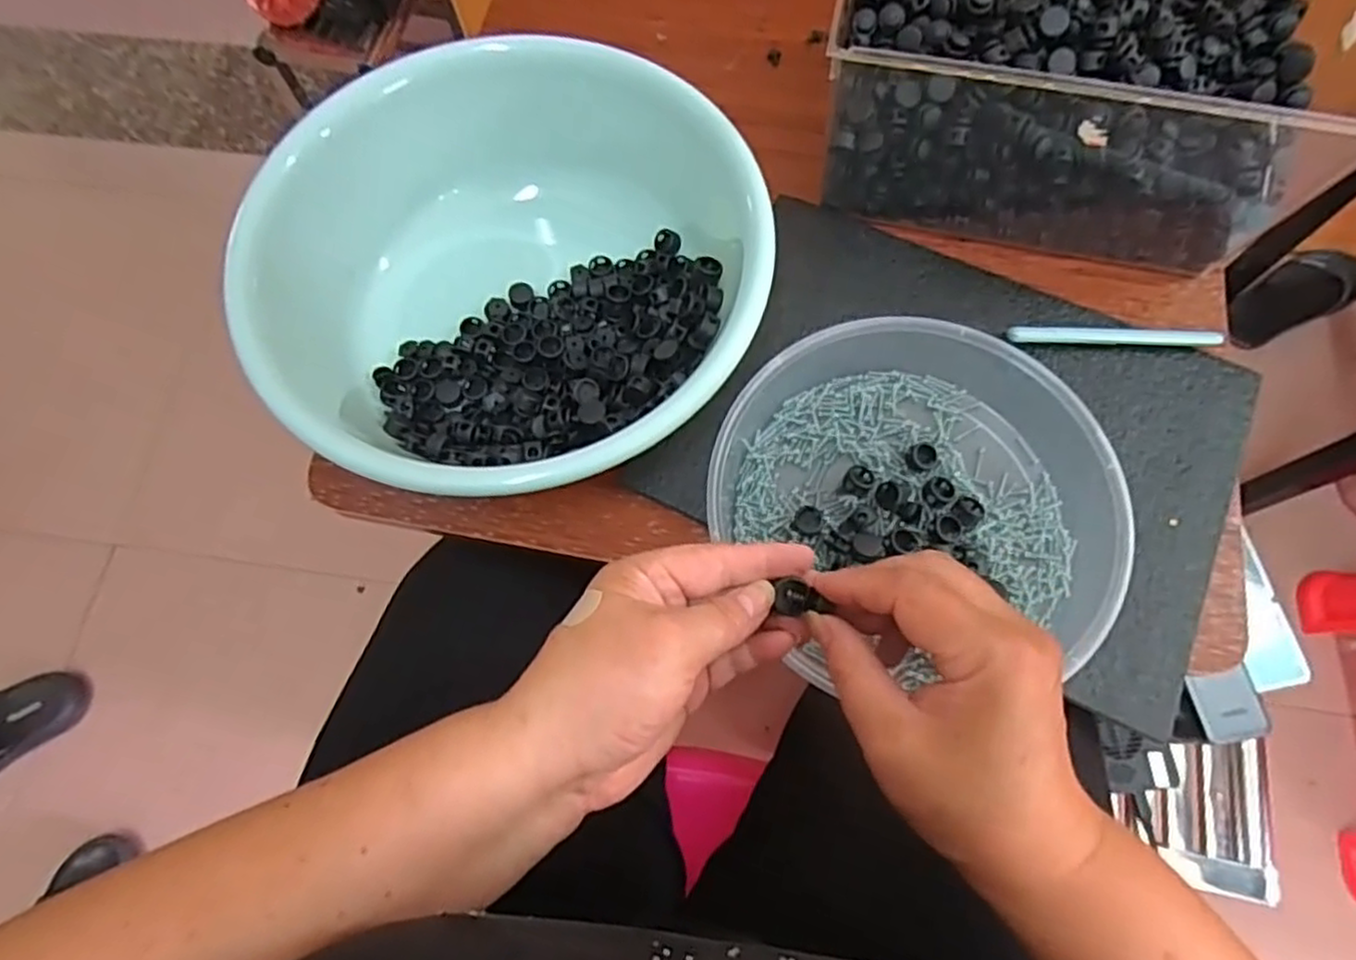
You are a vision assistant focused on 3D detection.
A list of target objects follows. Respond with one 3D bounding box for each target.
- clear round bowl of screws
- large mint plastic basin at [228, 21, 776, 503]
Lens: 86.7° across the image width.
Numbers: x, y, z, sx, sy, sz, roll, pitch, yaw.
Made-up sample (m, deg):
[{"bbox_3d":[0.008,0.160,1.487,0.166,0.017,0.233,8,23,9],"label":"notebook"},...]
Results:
[{"bbox_3d":[0.131,0.002,0.417,0.216,0.052,0.200,-1,71,2],"label":"clear round bowl of screws"},{"bbox_3d":[-0.097,-0.114,0.434,0.294,0.112,0.262,1,71,3],"label":"large mint plastic basin"}]

